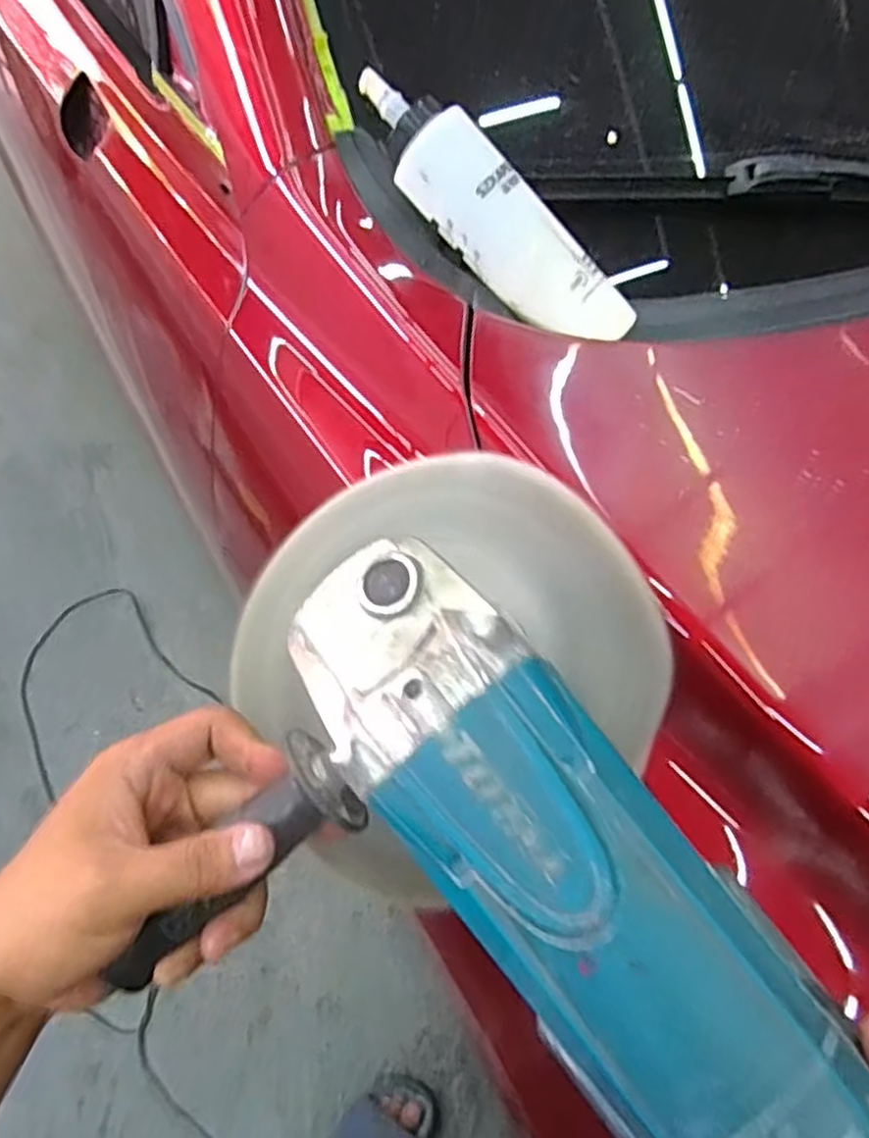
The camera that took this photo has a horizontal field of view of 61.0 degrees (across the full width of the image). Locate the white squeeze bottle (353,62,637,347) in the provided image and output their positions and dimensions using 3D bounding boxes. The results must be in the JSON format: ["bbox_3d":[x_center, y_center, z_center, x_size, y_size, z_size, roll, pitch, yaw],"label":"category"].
[{"bbox_3d":[0.033,-0.212,0.443,0.212,0.042,0.048,44,67,-6],"label":"white squeeze bottle"}]

